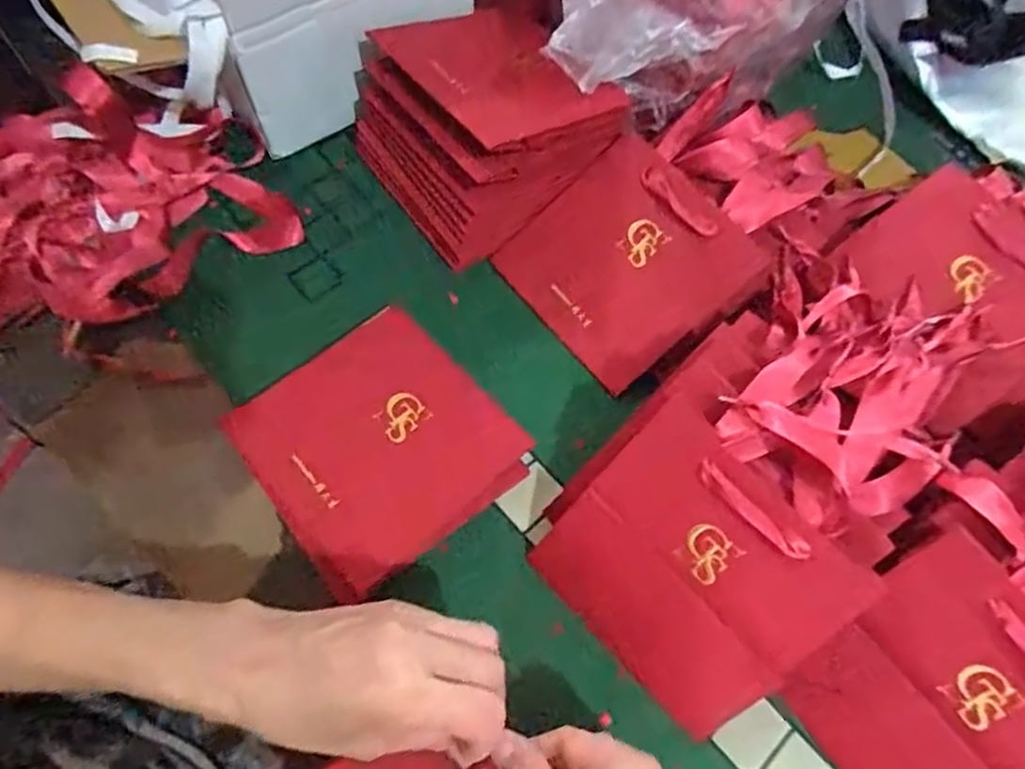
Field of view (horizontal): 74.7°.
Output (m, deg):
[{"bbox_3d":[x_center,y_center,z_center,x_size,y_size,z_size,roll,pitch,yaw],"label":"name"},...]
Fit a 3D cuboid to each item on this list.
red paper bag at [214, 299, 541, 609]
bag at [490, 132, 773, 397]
[{"bbox_3d":[-0.084,0.038,0.424,0.144,0.012,0.143,-39,84,-21],"label":"red paper bag"},{"bbox_3d":[0.080,-0.084,0.469,0.135,0.013,0.133,-41,87,8],"label":"bag"}]

